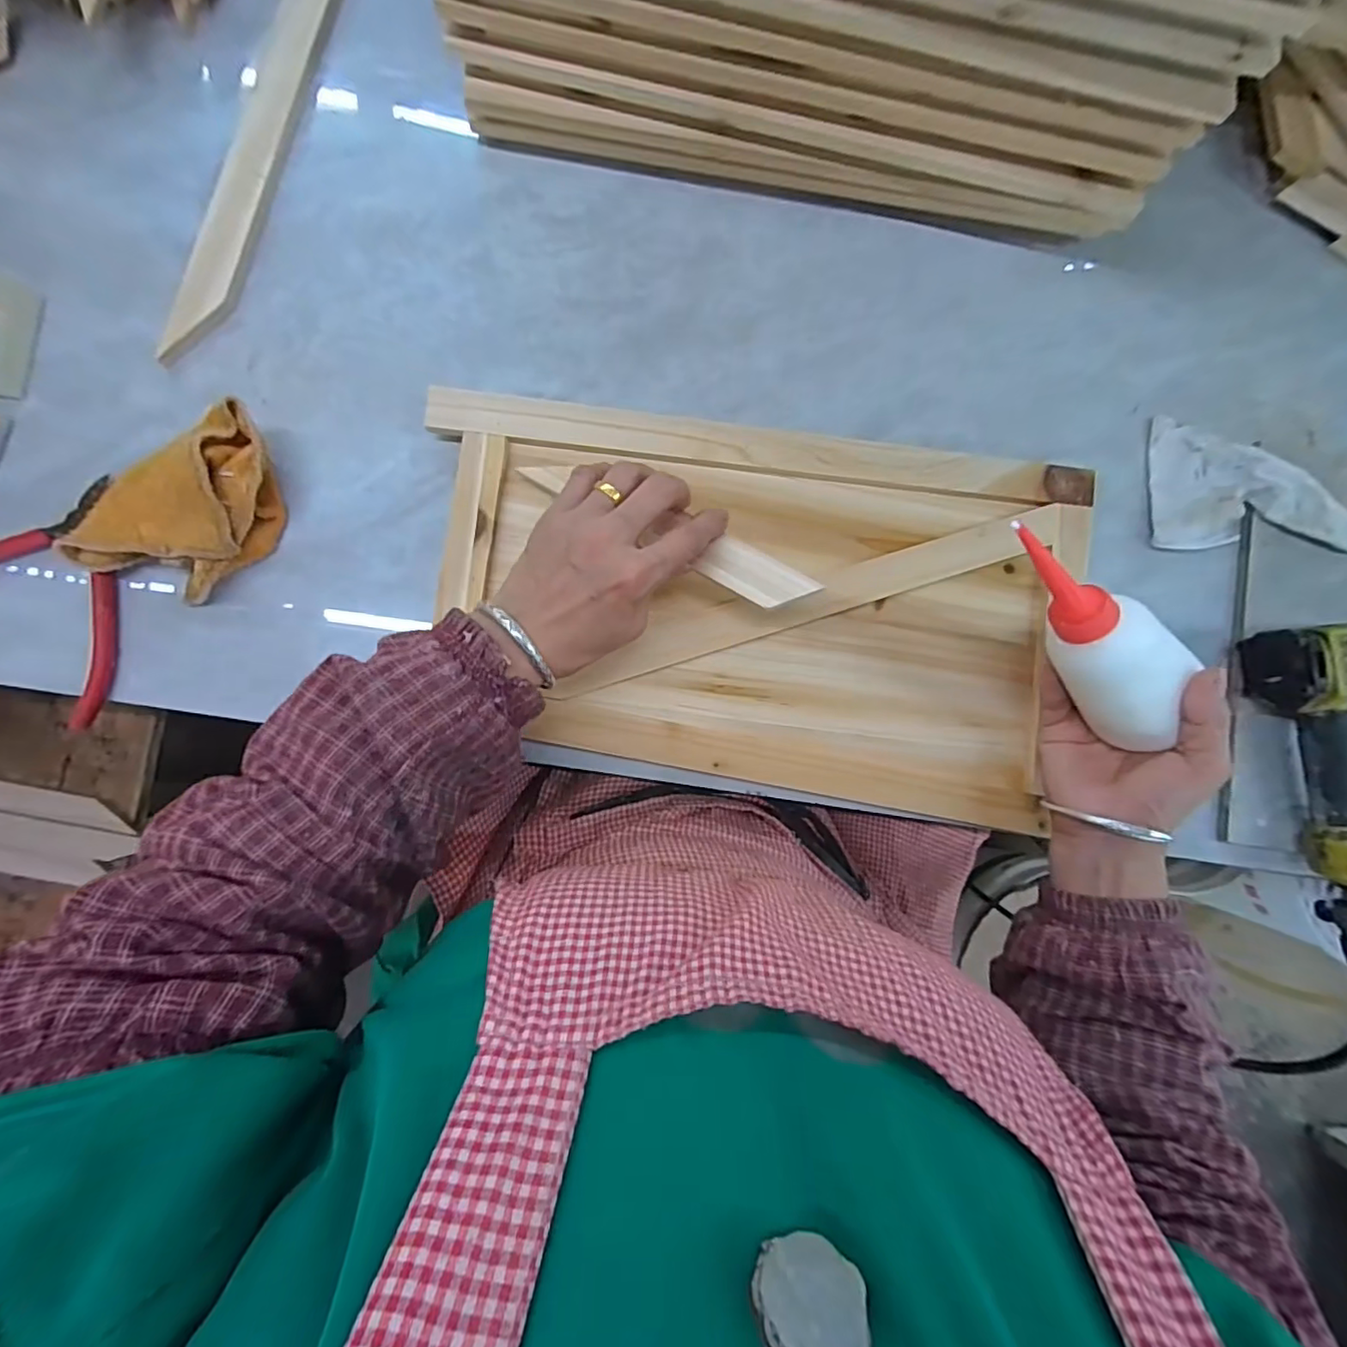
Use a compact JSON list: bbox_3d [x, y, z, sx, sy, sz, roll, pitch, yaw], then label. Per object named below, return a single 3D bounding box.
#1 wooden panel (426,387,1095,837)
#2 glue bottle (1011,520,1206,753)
[{"bbox_3d":[0.057,-0.048,0.388,0.417,0.032,0.241,9,86,-4],"label":"wooden panel"},{"bbox_3d":[0.228,-0.026,0.312,0.164,0.042,0.042,44,83,-22],"label":"glue bottle"}]

